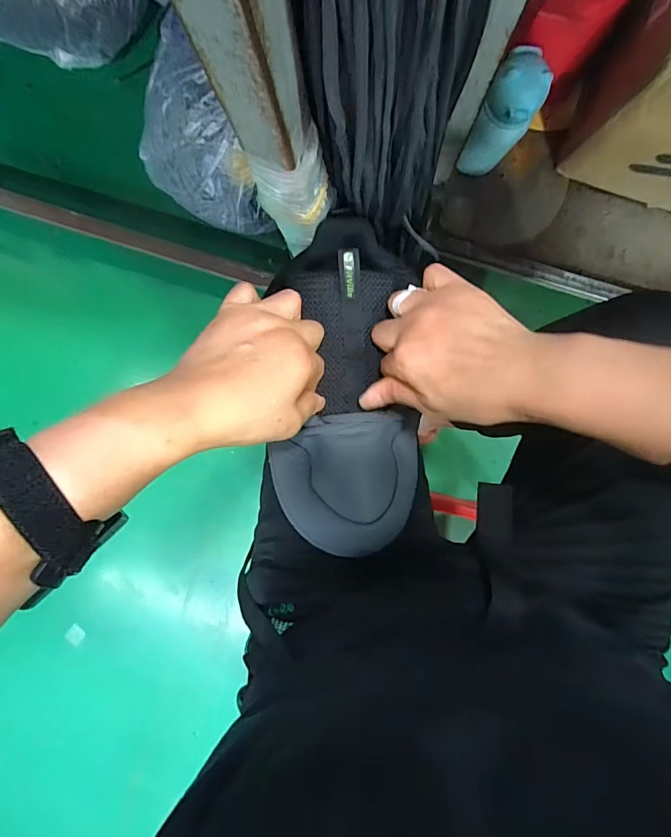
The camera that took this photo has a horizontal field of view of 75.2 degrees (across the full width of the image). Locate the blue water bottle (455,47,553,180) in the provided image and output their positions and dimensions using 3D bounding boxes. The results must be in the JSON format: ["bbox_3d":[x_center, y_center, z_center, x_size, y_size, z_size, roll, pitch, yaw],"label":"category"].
[{"bbox_3d":[0.219,-0.390,0.563,0.061,0.155,0.084,29,96,0],"label":"blue water bottle"}]

